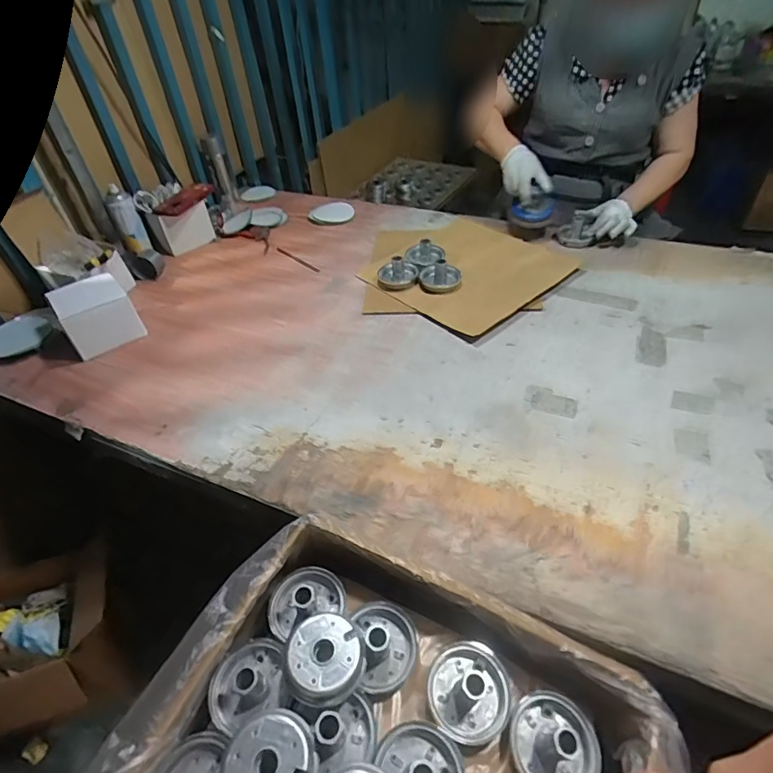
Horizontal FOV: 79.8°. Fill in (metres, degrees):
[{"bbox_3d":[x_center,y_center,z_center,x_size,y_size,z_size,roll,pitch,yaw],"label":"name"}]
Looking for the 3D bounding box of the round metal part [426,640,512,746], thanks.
[{"bbox_3d":[0.092,0.339,0.515,0.087,0.022,0.092,-3,45,3],"label":"round metal part"}]

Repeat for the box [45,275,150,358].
[{"bbox_3d":[-0.597,-0.151,0.954,0.132,0.114,0.132,-32,48,-26],"label":"box"}]

